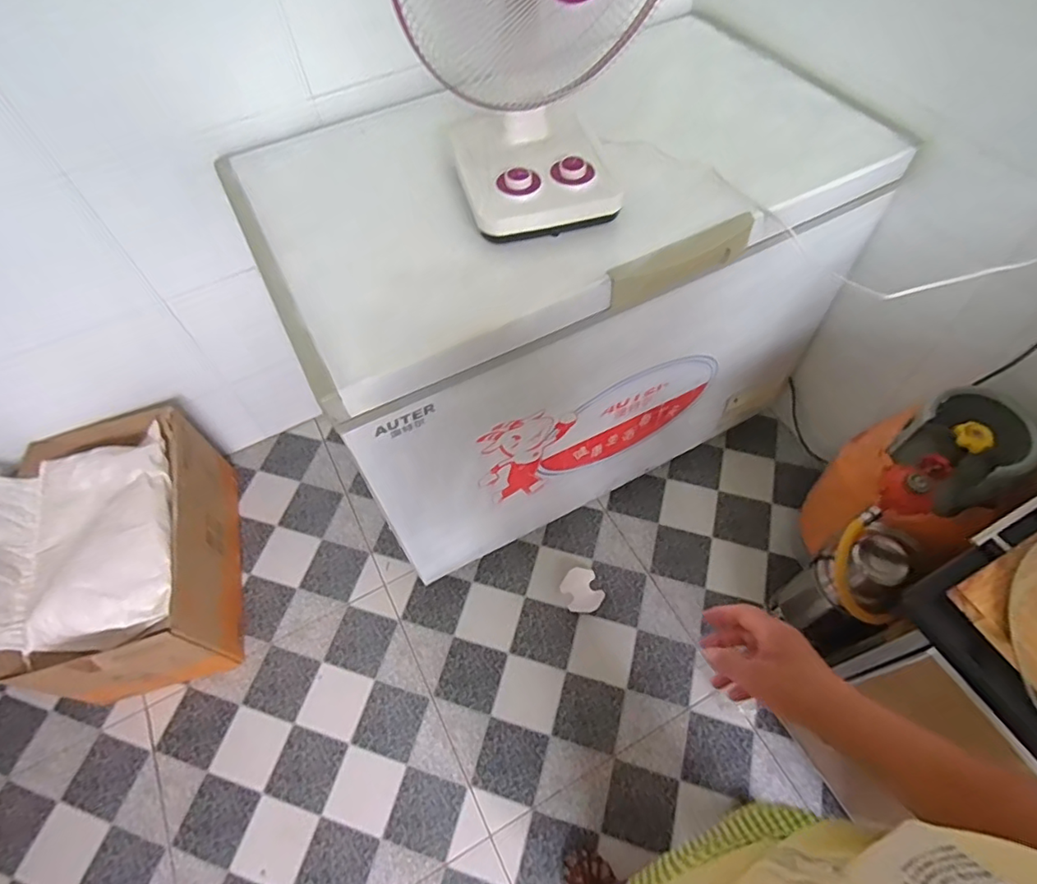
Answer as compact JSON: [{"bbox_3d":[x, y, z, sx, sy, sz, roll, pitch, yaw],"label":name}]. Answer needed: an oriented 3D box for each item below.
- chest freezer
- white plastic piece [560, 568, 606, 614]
[{"bbox_3d":[0.093,-0.312,1.312,1.074,0.748,0.623,-25,60,-12],"label":"chest freezer"},{"bbox_3d":[0.158,0.369,1.426,0.092,0.007,0.113,-19,60,-8],"label":"white plastic piece"}]

